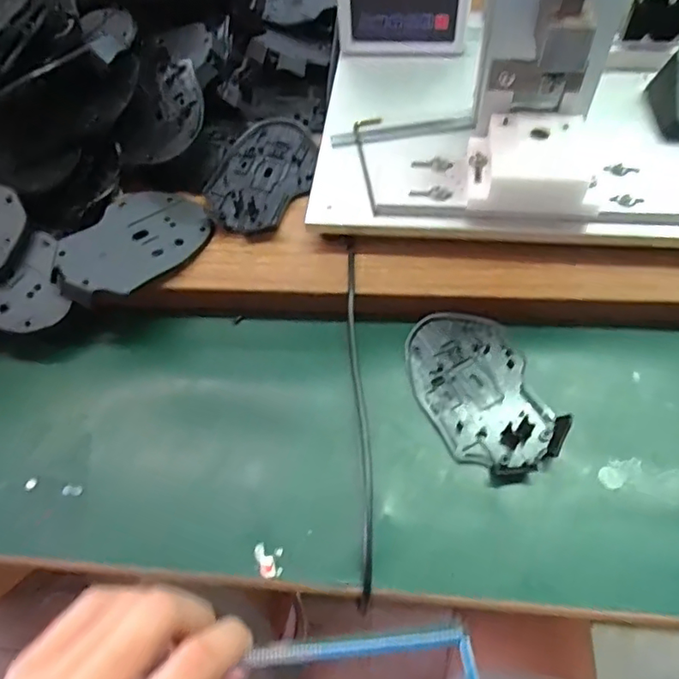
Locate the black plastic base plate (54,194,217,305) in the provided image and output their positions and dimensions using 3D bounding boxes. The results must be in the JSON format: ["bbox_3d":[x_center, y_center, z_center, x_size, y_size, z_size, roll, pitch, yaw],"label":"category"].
[{"bbox_3d":[-0.146,-0.067,0.393,0.072,0.006,0.110,33,58,8],"label":"black plastic base plate"}]

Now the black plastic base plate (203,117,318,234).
[{"bbox_3d":[-0.059,-0.131,0.436,0.072,0.012,0.115,16,61,14],"label":"black plastic base plate"}]

